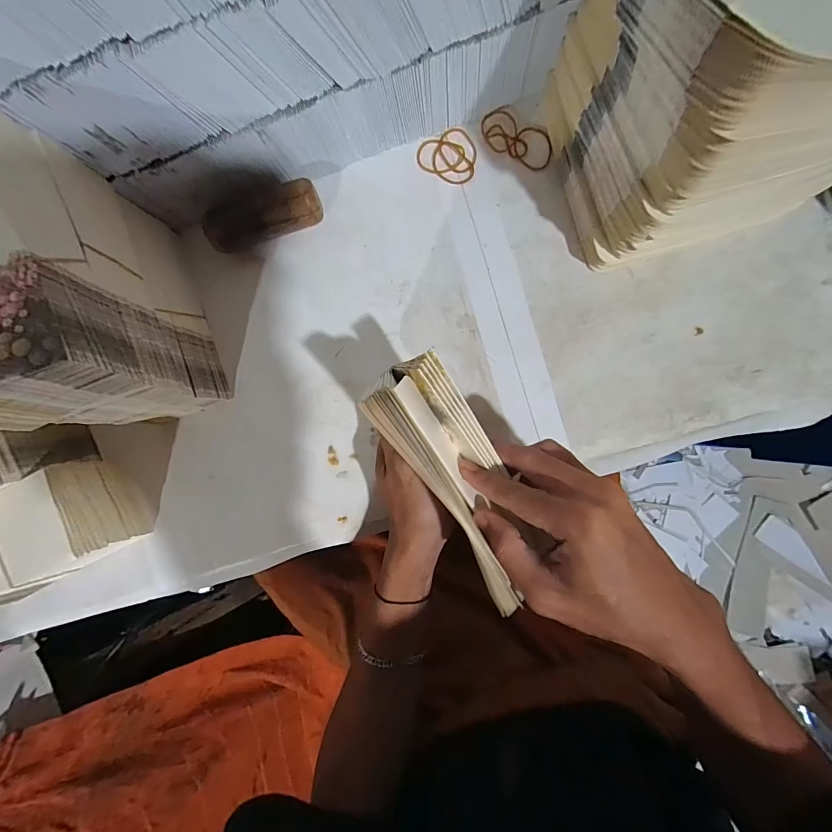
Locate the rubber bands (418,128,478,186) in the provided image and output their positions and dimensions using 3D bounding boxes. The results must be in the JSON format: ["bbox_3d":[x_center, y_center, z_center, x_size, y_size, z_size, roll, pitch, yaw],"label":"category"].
[{"bbox_3d":[0.031,-0.236,0.354,0.056,0.004,0.045,28,93,4],"label":"rubber bands"}]

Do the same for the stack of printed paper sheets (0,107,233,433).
[{"bbox_3d":[-0.230,-0.084,0.278,0.072,0.199,0.163,-24,89,5],"label":"stack of printed paper sheets"}]

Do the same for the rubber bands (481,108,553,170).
[{"bbox_3d":[0.089,-0.246,0.348,0.070,0.004,0.036,35,93,4],"label":"rubber bands"}]

